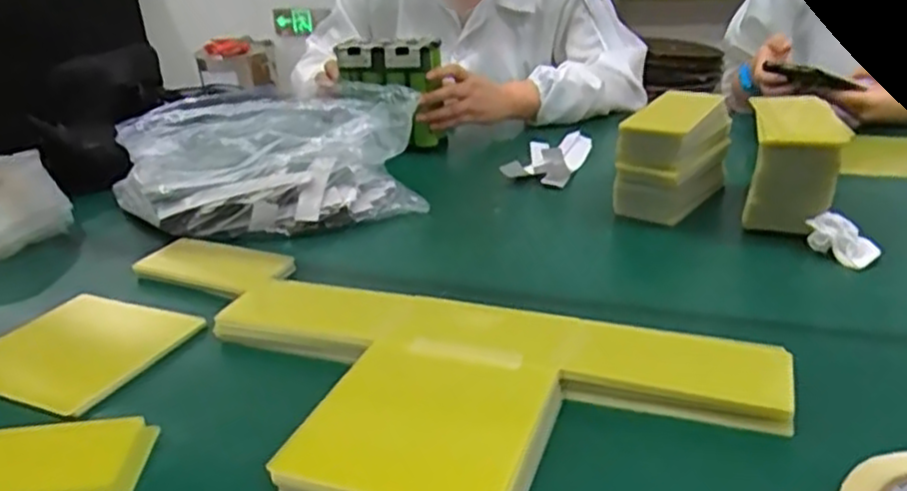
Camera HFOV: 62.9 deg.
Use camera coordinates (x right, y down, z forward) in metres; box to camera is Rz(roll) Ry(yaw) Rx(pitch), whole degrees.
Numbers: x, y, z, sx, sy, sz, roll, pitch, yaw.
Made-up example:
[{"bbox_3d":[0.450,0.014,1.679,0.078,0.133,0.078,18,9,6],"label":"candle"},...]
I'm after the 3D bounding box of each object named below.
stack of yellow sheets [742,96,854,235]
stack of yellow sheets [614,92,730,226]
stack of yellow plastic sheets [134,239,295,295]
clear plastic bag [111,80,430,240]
[{"bbox_3d":[0.333,-0.088,0.733,0.079,0.106,0.135,5,27,19],"label":"stack of yellow sheets"},{"bbox_3d":[0.230,-0.096,0.783,0.081,0.109,0.127,13,30,32],"label":"stack of yellow sheets"},{"bbox_3d":[-0.229,0.017,0.720,0.149,0.015,0.076,8,28,24],"label":"stack of yellow plastic sheets"},{"bbox_3d":[-0.218,-0.093,0.844,0.350,0.130,0.169,-6,25,-4],"label":"clear plastic bag"}]

